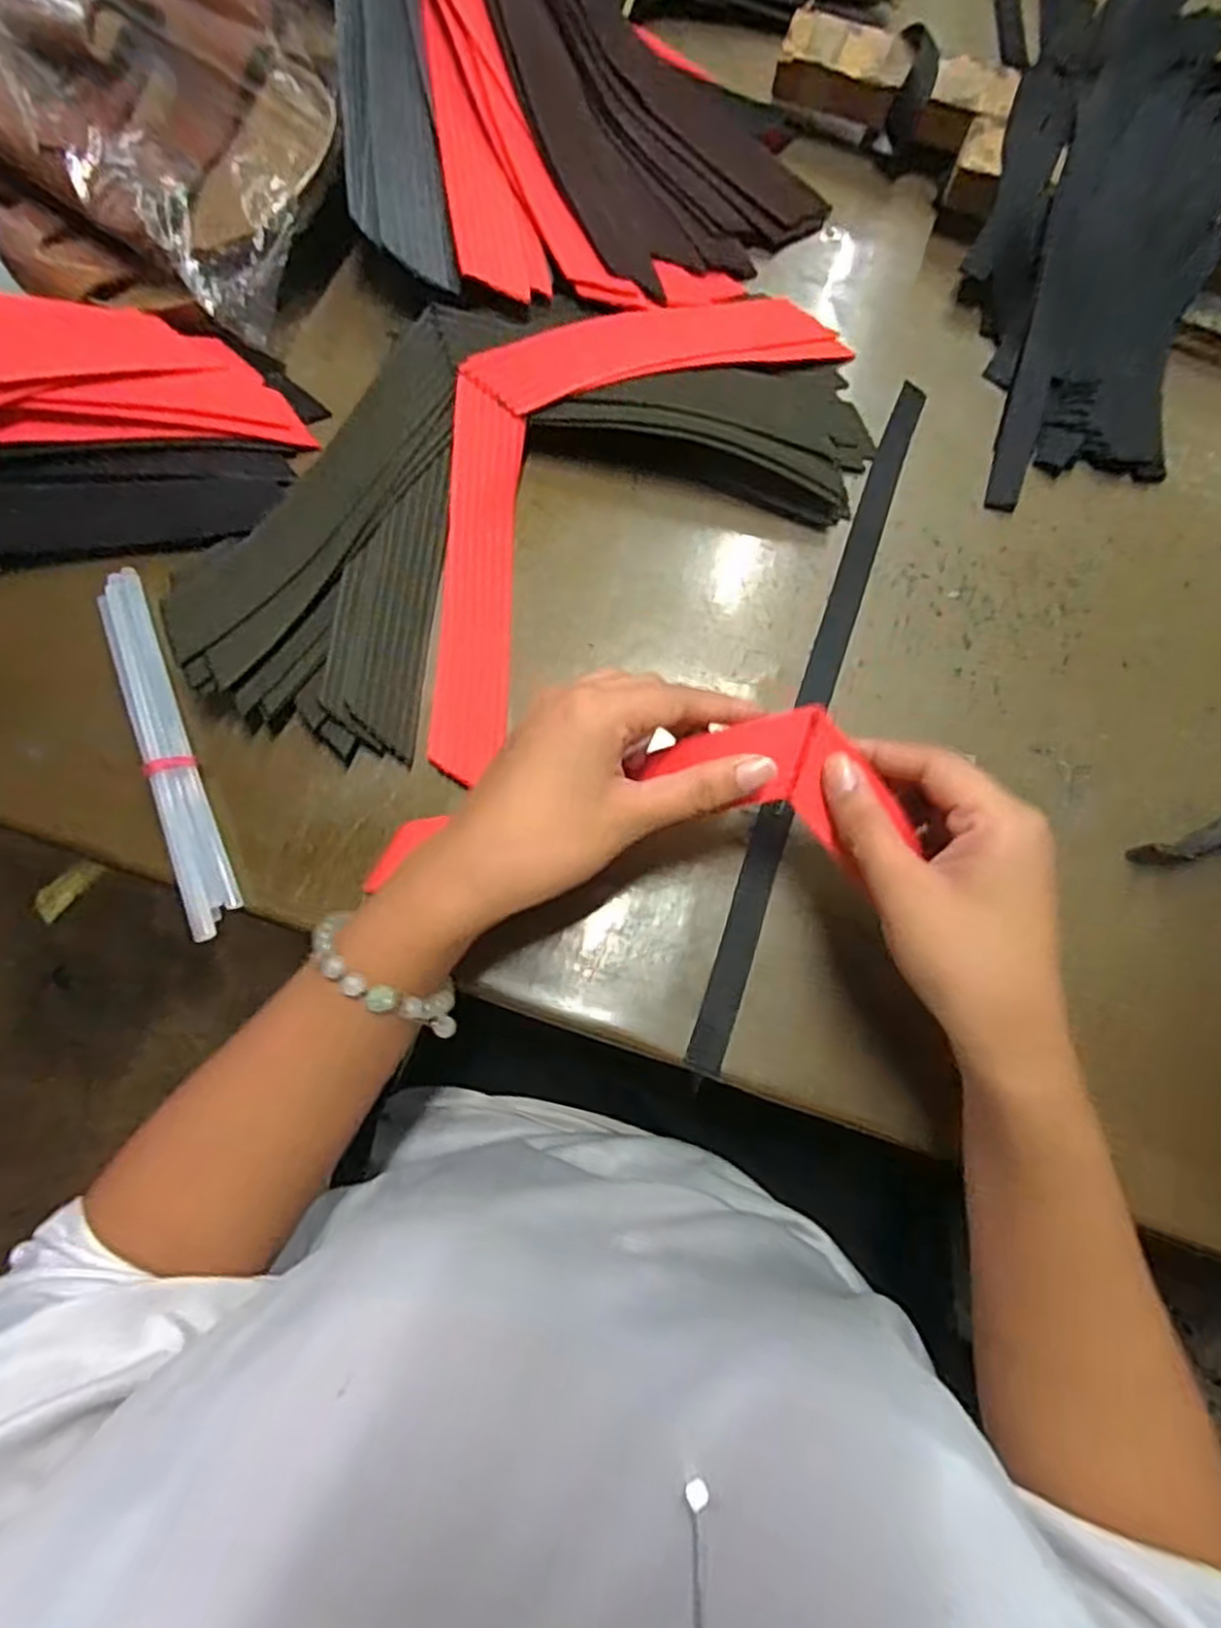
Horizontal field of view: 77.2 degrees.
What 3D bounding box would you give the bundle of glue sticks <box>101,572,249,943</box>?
[{"bbox_3d":[-0.209,-0.033,0.360,0.022,0.020,0.185,-21,78,-6],"label":"bundle of glue sticks"}]

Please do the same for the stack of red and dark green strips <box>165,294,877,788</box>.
[{"bbox_3d":[-0.032,-0.159,0.383,0.371,0.039,0.190,-36,81,-9],"label":"stack of red and dark green strips"}]

